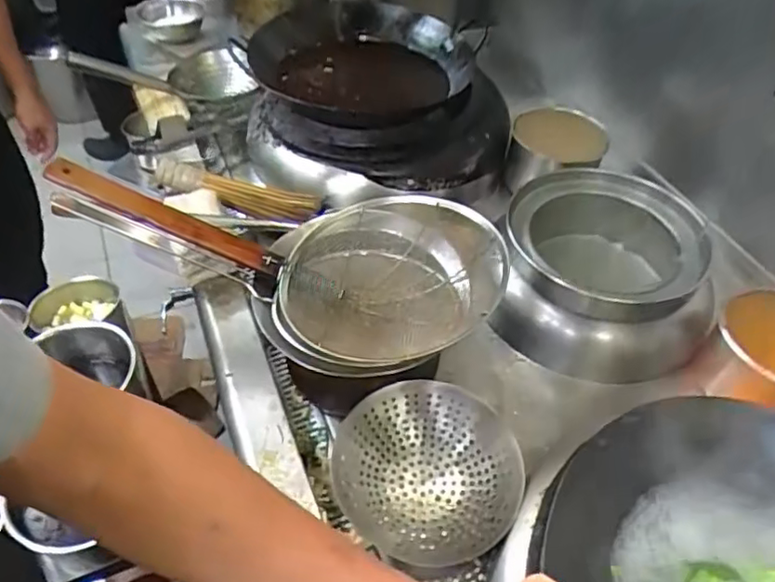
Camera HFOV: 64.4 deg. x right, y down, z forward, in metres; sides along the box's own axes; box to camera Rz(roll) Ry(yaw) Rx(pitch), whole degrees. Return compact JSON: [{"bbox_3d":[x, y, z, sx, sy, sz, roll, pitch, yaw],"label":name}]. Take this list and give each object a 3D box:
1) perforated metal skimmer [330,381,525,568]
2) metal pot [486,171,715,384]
[{"bbox_3d":[0.050,0.222,0.770,0.224,0.070,0.204,17,48,11],"label":"perforated metal skimmer"},{"bbox_3d":[0.322,-0.033,0.968,0.279,0.199,0.266,3,47,-3],"label":"metal pot"}]

